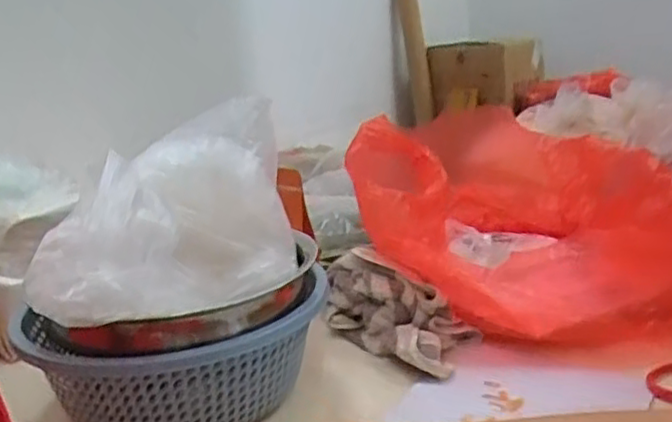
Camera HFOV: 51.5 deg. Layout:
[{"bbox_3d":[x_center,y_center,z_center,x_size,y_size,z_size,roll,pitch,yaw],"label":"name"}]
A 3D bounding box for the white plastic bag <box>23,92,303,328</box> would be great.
[{"bbox_3d":[-0.149,0.003,0.622,0.236,0.141,0.139,-8,15,-15],"label":"white plastic bag"}]

